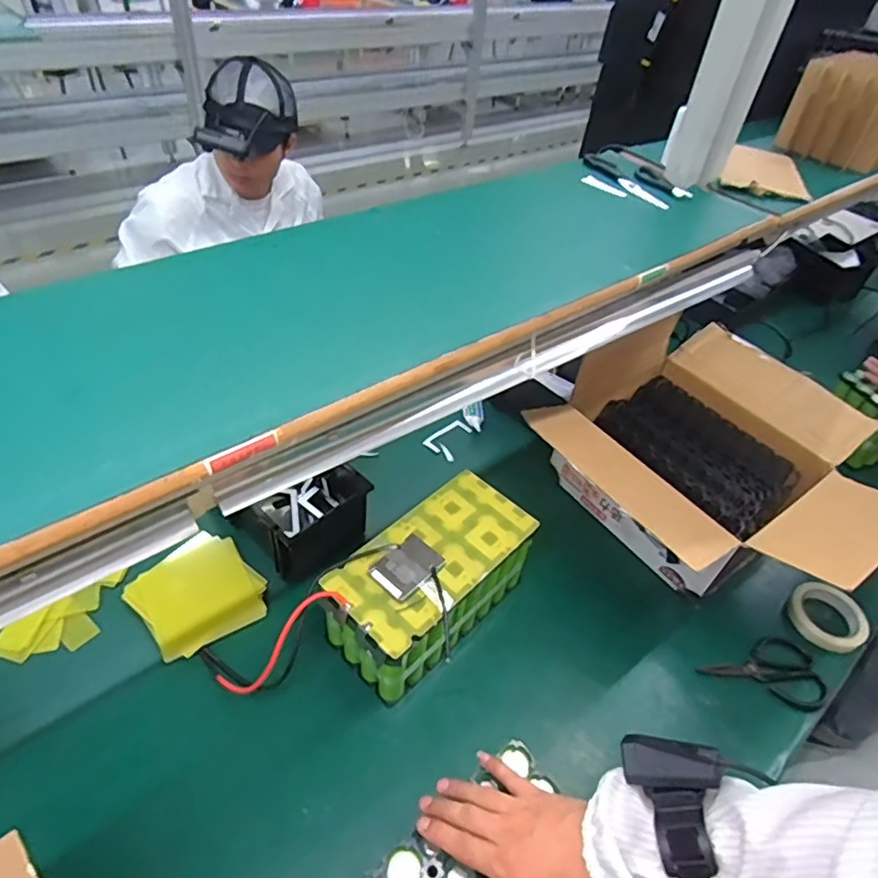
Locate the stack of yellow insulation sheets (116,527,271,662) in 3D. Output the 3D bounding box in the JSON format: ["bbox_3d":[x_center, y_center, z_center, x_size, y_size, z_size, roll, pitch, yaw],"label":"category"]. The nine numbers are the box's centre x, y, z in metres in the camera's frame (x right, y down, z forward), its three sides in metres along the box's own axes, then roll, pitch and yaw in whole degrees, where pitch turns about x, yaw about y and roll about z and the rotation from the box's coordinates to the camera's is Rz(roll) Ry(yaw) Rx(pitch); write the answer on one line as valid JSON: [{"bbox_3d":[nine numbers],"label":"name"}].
[{"bbox_3d":[-0.333,0.214,0.815,0.152,0.030,0.151,-30,55,-32],"label":"stack of yellow insulation sheets"}]

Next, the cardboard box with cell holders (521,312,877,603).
[{"bbox_3d":[0.417,0.058,0.937,0.470,0.214,0.467,-26,53,-30],"label":"cardboard box with cell holders"}]

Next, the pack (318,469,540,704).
[{"bbox_3d":[-0.012,0.195,0.795,0.135,0.154,0.275,37,51,27],"label":"pack"}]

